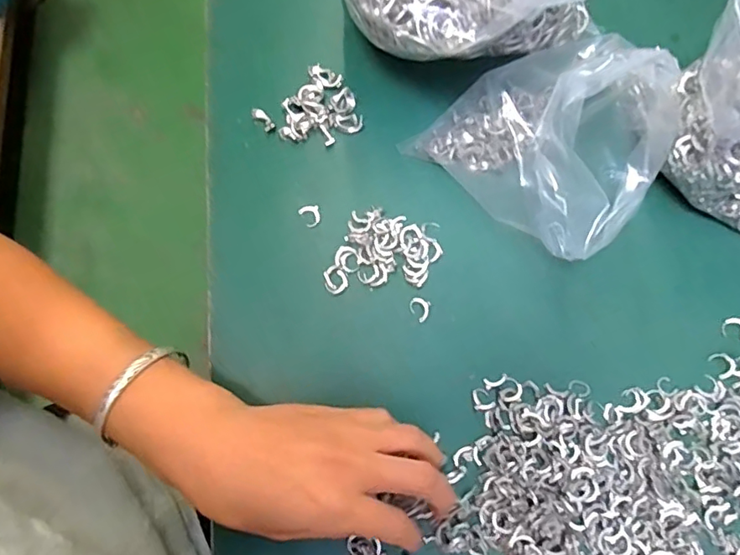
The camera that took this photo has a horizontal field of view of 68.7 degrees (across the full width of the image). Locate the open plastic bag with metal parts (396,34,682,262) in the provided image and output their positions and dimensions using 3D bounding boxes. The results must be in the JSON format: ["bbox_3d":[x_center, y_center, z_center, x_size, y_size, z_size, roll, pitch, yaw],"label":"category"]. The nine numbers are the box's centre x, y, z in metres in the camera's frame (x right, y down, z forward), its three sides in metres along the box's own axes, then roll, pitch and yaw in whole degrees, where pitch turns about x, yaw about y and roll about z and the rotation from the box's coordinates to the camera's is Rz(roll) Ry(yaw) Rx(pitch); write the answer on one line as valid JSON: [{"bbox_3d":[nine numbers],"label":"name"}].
[{"bbox_3d":[0.100,-0.081,0.302,0.085,0.102,0.129,-44,81,-9],"label":"open plastic bag with metal parts"}]

